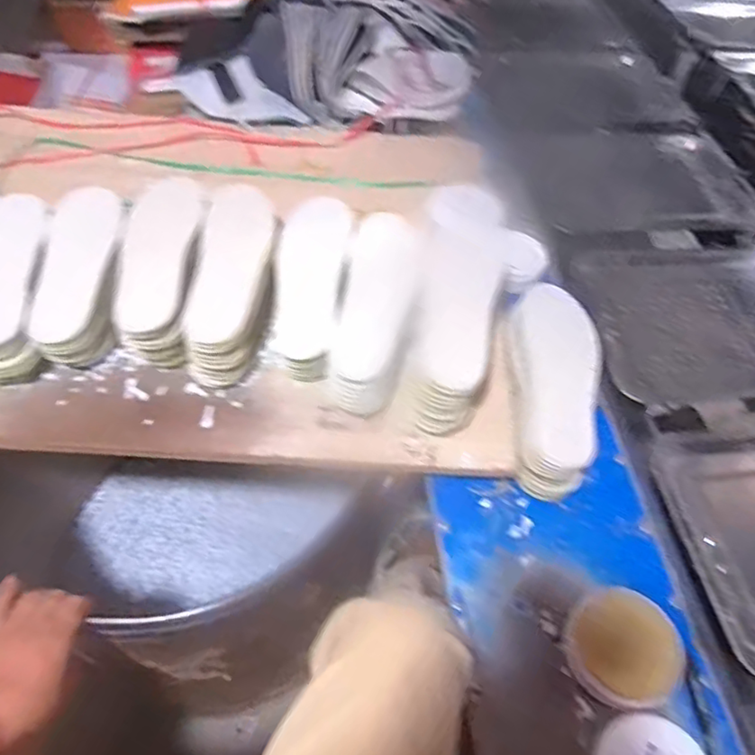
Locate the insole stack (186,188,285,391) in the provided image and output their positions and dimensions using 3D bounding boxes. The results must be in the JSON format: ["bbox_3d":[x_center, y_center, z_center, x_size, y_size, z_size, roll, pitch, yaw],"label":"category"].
[{"bbox_3d":[-0.167,-0.116,0.737,0.092,0.101,0.260,3,53,-3],"label":"insole stack"}]

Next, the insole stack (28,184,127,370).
[{"bbox_3d":[-0.352,-0.124,0.736,0.090,0.081,0.258,-4,54,-9],"label":"insole stack"}]

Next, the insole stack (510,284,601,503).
[{"bbox_3d":[0.209,0.005,0.723,0.092,0.073,0.269,8,53,0],"label":"insole stack"}]

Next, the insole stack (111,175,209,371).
[{"bbox_3d":[-0.259,-0.136,0.730,0.101,0.072,0.260,0,53,-6],"label":"insole stack"}]

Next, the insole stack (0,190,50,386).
[{"bbox_3d":[-0.440,-0.118,0.722,0.087,0.066,0.267,-6,54,-11],"label":"insole stack"}]

